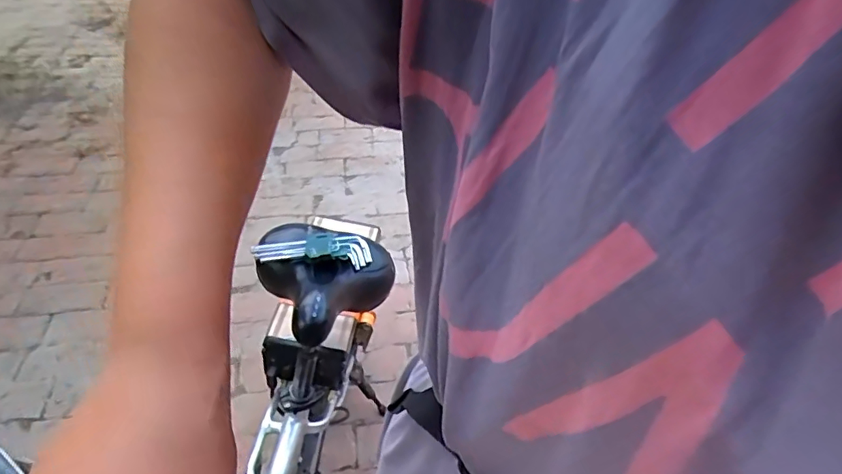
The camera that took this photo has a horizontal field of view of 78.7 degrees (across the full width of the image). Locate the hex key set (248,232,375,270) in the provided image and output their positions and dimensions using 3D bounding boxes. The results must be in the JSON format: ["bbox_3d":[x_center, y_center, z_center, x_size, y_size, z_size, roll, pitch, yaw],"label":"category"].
[{"bbox_3d":[-0.155,0.020,0.774,0.157,0.038,0.055,-5,42,-4],"label":"hex key set"}]

